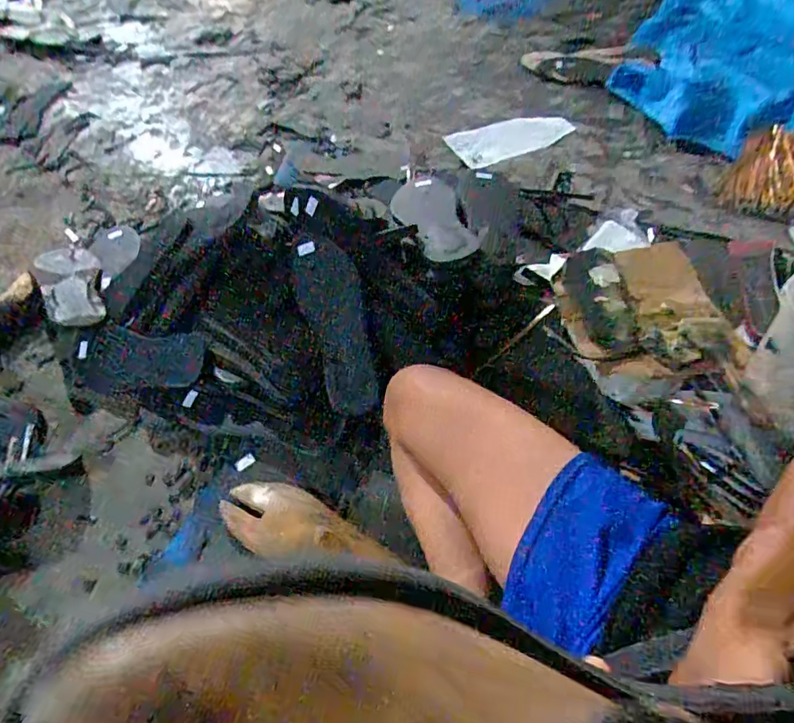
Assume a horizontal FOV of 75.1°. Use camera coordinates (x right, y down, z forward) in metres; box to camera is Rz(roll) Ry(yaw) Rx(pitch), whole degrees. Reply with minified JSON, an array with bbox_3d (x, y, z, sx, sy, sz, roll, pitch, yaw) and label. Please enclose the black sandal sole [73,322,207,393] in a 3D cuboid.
[{"bbox_3d":[-0.369,-0.002,0.732,0.195,0.033,0.088,5,62,3],"label":"black sandal sole"}]

